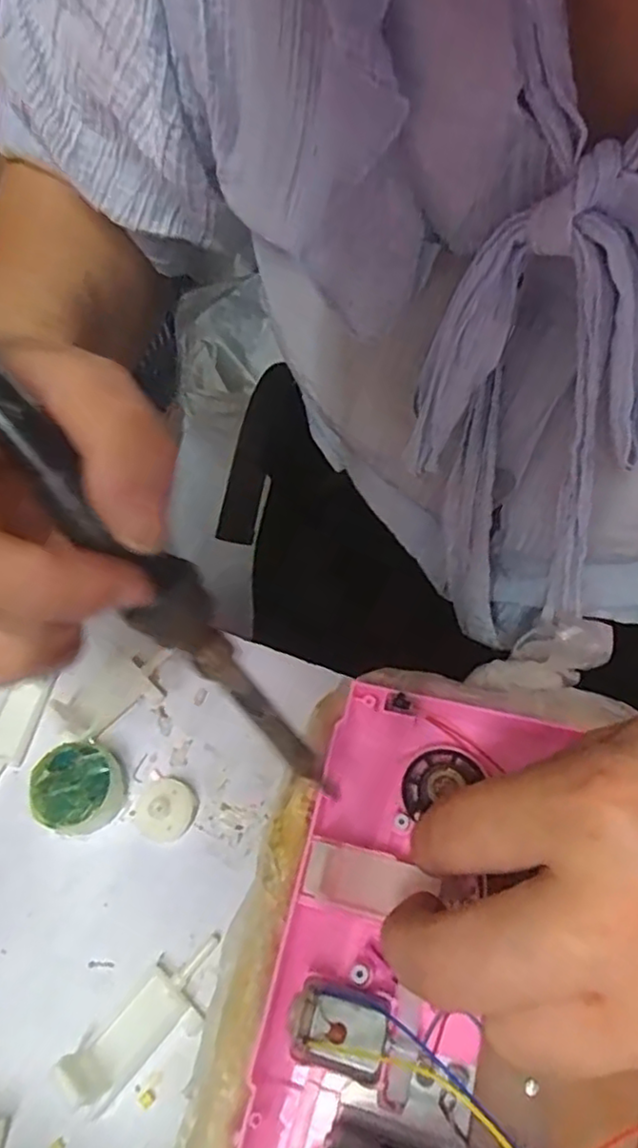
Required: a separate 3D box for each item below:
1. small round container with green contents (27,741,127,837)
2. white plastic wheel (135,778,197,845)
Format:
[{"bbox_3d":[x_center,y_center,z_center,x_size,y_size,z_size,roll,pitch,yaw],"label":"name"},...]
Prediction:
[{"bbox_3d":[-0.095,0.084,0.255,0.032,0.017,0.033,-2,56,3],"label":"small round container with green contents"},{"bbox_3d":[-0.061,0.091,0.254,0.024,0.007,0.023,-2,56,3],"label":"white plastic wheel"}]

